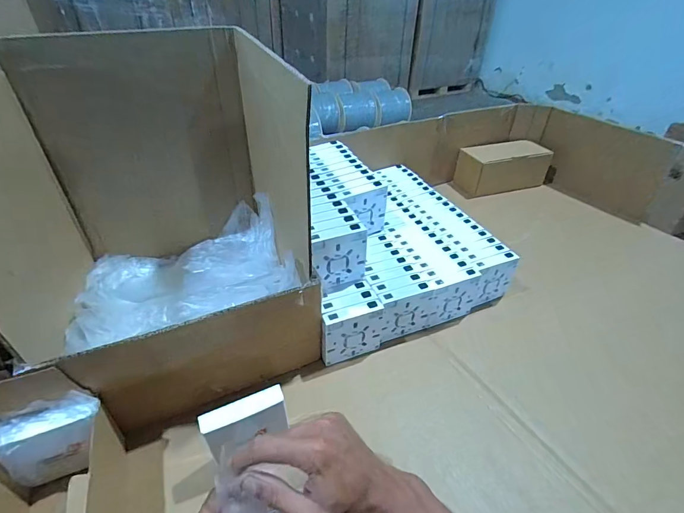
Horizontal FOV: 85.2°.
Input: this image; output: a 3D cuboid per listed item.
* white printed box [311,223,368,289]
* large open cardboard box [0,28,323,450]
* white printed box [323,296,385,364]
[{"bbox_3d":[-0.005,0.002,0.519,0.078,0.087,0.023,-14,41,-19],"label":"white printed box"},{"bbox_3d":[-0.230,-0.042,0.466,0.335,0.349,0.333,-12,41,-18],"label":"large open cardboard box"},{"bbox_3d":[0.015,0.106,0.522,0.088,0.083,0.024,-12,41,-18],"label":"white printed box"}]

